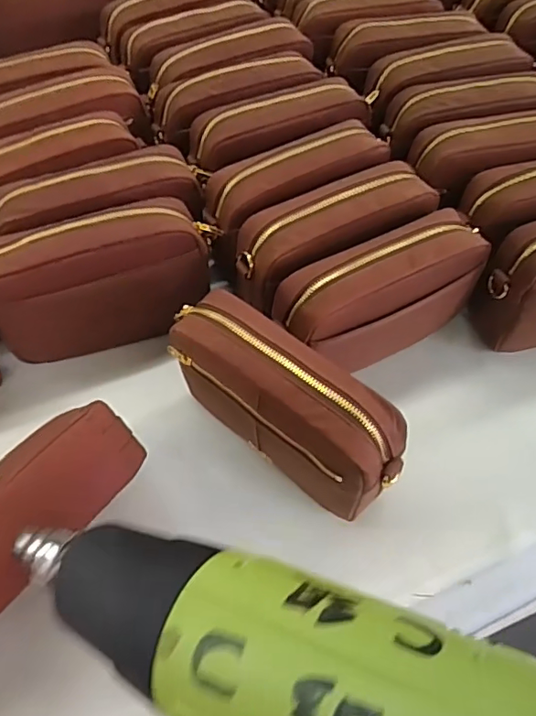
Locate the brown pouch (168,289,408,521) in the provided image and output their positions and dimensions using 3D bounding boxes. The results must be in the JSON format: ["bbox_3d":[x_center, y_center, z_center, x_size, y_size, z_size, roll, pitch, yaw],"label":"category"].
[{"bbox_3d":[0.008,0.041,0.430,0.201,0.133,0.059,36,64,21],"label":"brown pouch"}]

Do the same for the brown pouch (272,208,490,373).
[{"bbox_3d":[0.098,-0.047,0.475,0.179,0.115,0.079,-30,62,-18],"label":"brown pouch"}]

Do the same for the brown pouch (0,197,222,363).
[{"bbox_3d":[-0.151,-0.074,0.493,0.201,0.129,0.073,-12,58,-8],"label":"brown pouch"}]

